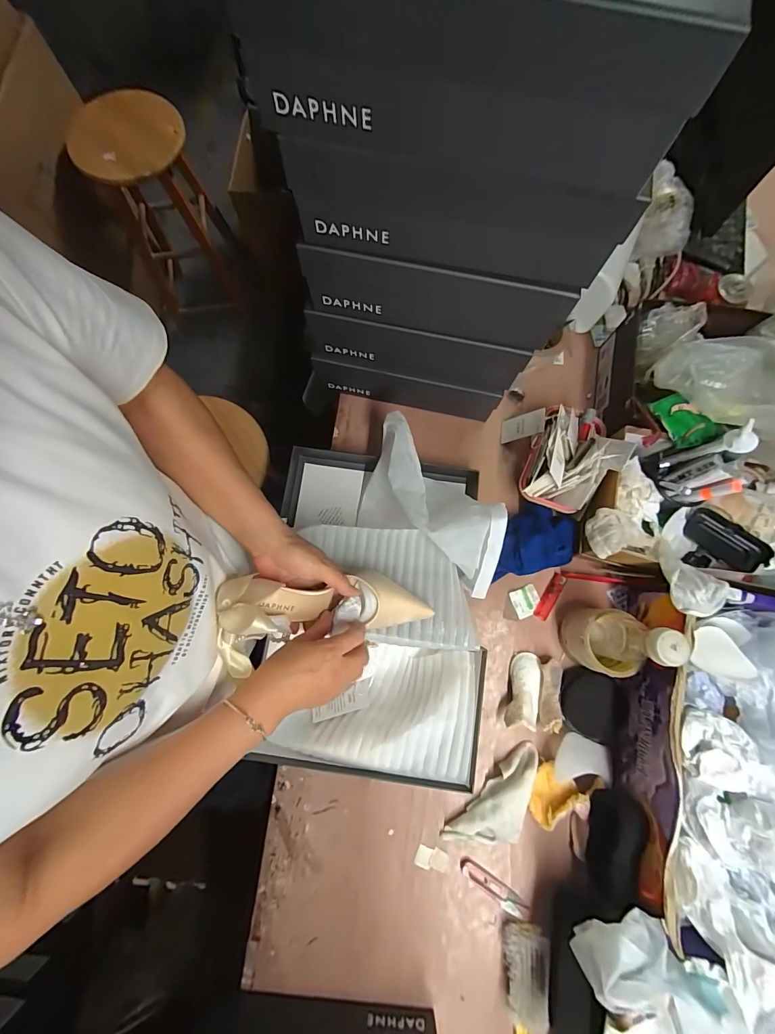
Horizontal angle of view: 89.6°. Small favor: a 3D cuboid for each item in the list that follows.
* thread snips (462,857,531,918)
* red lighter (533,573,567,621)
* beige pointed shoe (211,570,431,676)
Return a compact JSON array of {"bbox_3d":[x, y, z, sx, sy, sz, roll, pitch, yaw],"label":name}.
[{"bbox_3d":[0.148,0.516,0.544,0.103,0.010,0.023,35,81,7],"label":"thread snips"},{"bbox_3d":[0.260,0.127,0.621,0.023,0.008,0.077,31,80,6],"label":"red lighter"},{"bbox_3d":[-0.062,0.112,0.439,0.245,0.107,0.095,4,77,-31],"label":"beige pointed shoe"}]

